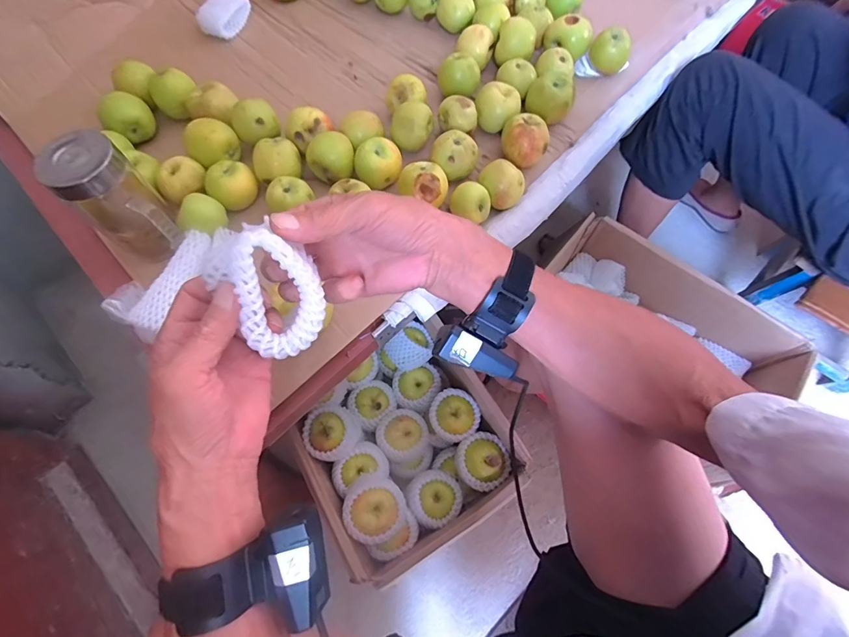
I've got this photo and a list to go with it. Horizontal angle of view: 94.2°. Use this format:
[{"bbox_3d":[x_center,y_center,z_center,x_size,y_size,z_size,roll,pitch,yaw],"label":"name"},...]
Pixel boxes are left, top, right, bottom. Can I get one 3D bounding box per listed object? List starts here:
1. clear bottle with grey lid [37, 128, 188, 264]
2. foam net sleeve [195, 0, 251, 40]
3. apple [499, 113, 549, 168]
[{"bbox_3d":[-0.329,-0.119,0.440,0.072,0.137,0.093,-41,73,-16],"label":"clear bottle with grey lid"},{"bbox_3d":[-0.334,-0.503,0.655,0.065,0.038,0.075,16,67,6],"label":"foam net sleeve"},{"bbox_3d":[0.130,-0.231,0.520,0.059,0.057,0.055,16,67,7],"label":"apple"}]

